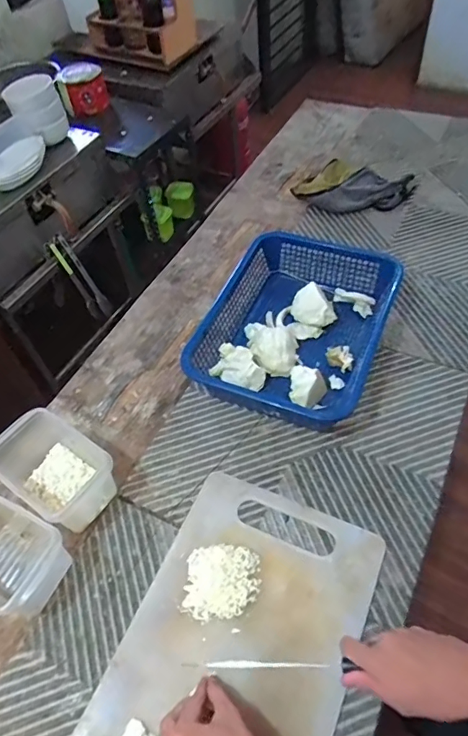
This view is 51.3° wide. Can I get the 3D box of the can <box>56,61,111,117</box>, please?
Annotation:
[{"bbox_3d":[-0.480,-0.900,1.563,0.139,0.124,0.153,-11,53,-3],"label":"can"}]

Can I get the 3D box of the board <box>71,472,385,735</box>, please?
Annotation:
[{"bbox_3d":[-0.004,0.327,0.547,0.245,0.018,0.393,19,57,16],"label":"board"}]

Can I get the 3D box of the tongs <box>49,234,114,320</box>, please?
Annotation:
[{"bbox_3d":[-0.450,-0.261,1.439,0.038,0.272,0.064,18,55,42],"label":"tongs"}]

